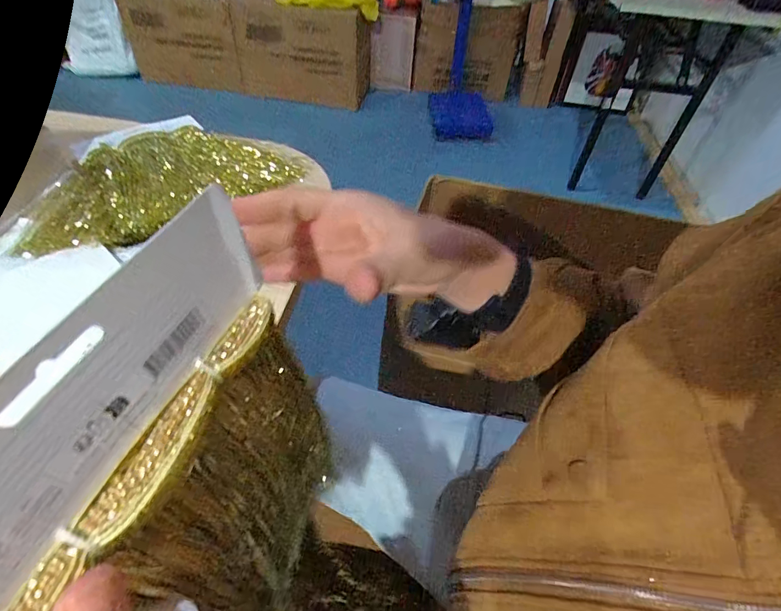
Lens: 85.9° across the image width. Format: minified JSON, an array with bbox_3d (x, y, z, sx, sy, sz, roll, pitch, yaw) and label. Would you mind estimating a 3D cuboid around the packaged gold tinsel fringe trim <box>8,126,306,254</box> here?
[{"bbox_3d":[-0.292,-0.157,0.536,0.194,0.041,0.336,37,56,25],"label":"packaged gold tinsel fringe trim"}]

